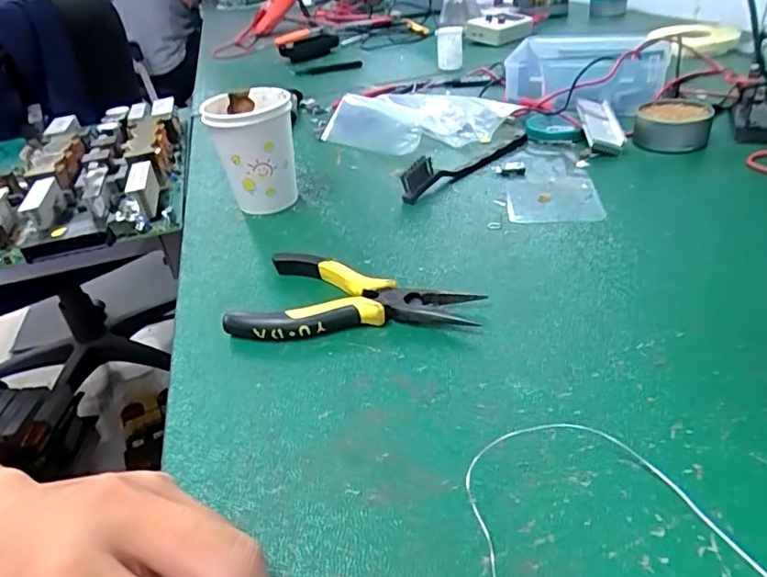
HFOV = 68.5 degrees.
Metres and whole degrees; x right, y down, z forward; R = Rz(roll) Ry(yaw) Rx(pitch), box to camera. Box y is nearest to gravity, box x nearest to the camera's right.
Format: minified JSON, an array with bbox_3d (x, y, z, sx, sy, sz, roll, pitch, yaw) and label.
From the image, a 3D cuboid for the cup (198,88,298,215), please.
[{"bbox_3d":[-0.108,-0.115,0.485,0.067,0.093,0.068,-5,35,3],"label":"cup"}]

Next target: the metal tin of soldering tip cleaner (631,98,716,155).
[{"bbox_3d":[0.267,-0.153,0.520,0.063,0.032,0.072,12,39,26],"label":"metal tin of soldering tip cleaner"}]

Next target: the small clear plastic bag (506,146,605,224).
[{"bbox_3d":[0.144,-0.093,0.495,0.069,0.012,0.162,0,31,10],"label":"small clear plastic bag"}]

